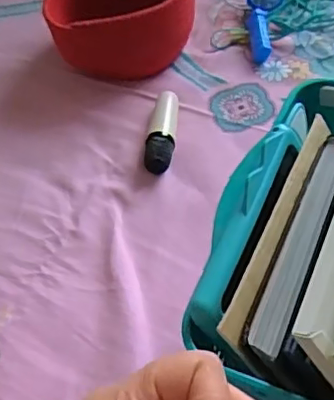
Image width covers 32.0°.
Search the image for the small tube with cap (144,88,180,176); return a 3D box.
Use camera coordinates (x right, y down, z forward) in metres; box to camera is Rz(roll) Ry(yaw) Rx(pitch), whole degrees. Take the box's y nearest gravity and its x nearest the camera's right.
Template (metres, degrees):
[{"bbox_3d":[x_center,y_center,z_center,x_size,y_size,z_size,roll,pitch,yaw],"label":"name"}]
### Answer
[{"bbox_3d":[-0.006,-0.092,0.747,0.034,0.030,0.127,3,53,8],"label":"small tube with cap"}]

